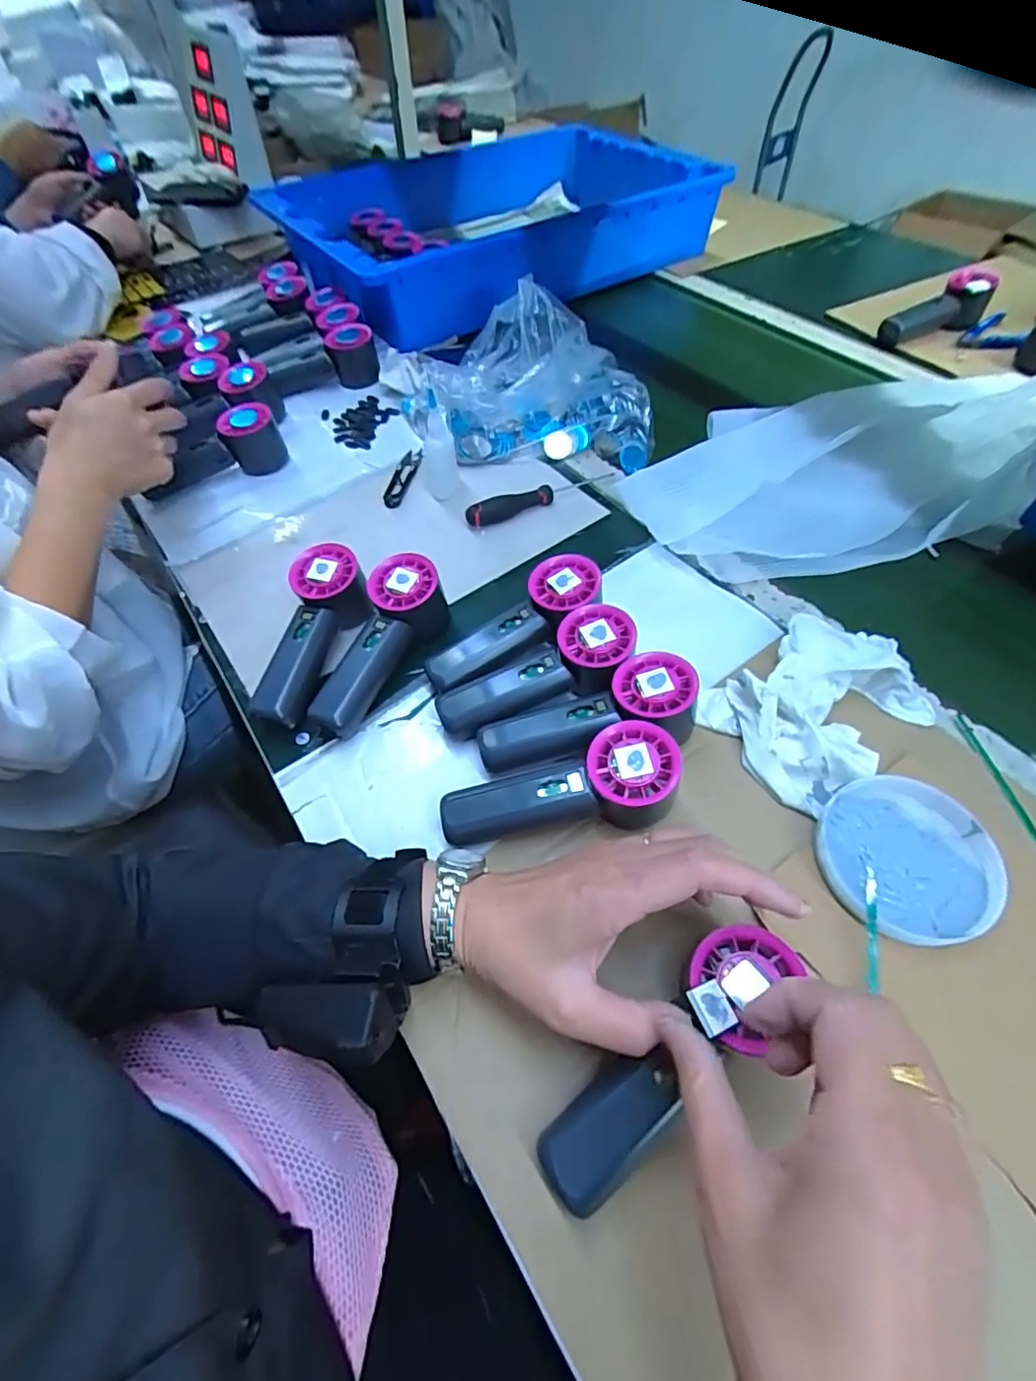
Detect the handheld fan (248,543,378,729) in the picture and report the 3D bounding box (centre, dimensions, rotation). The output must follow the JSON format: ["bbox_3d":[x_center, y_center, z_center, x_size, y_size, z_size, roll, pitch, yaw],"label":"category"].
[{"bbox_3d":[-0.168,-0.043,0.461,0.058,0.054,0.154,12,72,12],"label":"handheld fan"}]

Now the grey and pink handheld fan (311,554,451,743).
[{"bbox_3d":[-0.115,-0.038,0.446,0.056,0.056,0.153,26,59,18],"label":"grey and pink handheld fan"}]

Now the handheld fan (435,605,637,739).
[{"bbox_3d":[0.017,-0.006,0.417,0.153,0.052,0.059,-24,58,-15],"label":"handheld fan"}]

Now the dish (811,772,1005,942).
[{"bbox_3d":[0.240,0.105,0.350,0.102,0.019,0.096,-1,55,1],"label":"dish"}]

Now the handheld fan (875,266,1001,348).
[{"bbox_3d":[0.554,-0.510,0.751,0.151,0.054,0.057,-22,57,5],"label":"handheld fan"}]

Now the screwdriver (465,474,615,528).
[{"bbox_3d":[0.022,-0.198,0.563,0.156,0.022,0.017,-20,57,-12],"label":"screwdriver"}]

